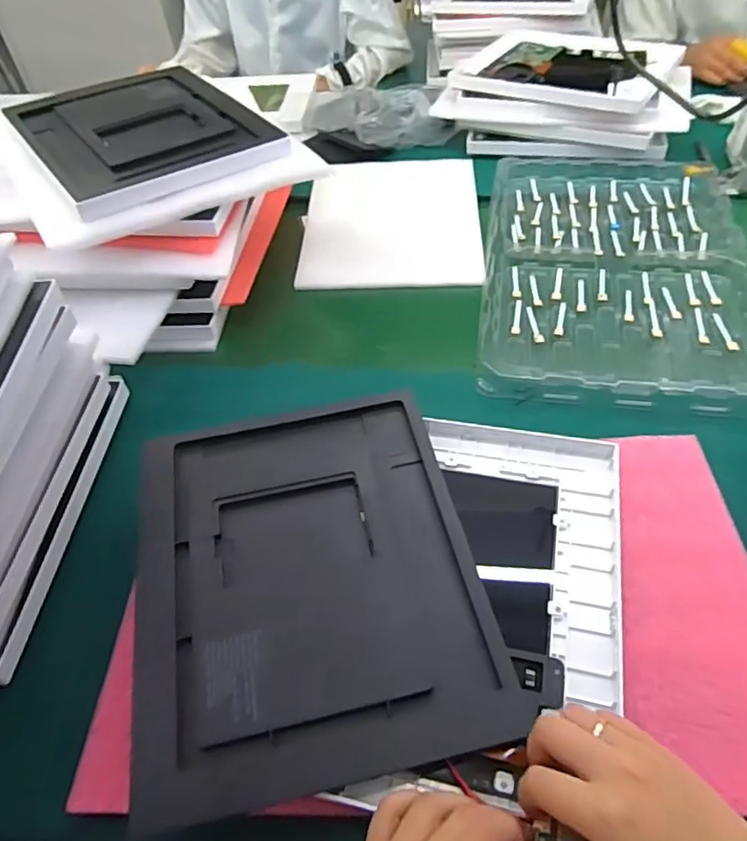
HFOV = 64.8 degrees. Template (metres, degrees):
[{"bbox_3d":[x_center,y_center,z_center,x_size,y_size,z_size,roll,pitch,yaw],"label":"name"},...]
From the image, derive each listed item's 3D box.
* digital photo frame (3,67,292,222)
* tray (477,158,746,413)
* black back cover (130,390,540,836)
[{"bbox_3d":[-0.285,-0.348,0.713,0.245,0.034,0.290,-33,55,-22],"label":"digital photo frame"},{"bbox_3d":[0.300,-0.199,0.734,0.306,0.030,0.479,6,50,9],"label":"tray"},{"bbox_3d":[-0.050,0.105,0.451,0.245,0.025,0.306,-11,49,-5],"label":"black back cover"}]

